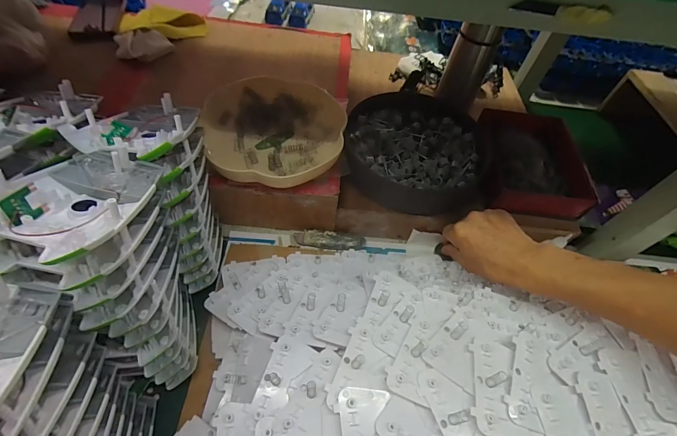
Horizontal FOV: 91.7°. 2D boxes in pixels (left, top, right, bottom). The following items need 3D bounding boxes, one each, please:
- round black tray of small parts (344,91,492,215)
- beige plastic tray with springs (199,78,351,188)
[{"bbox_3d":[0.118,-0.118,0.518,0.211,0.042,0.247,9,55,-1],"label":"round black tray of small parts"},{"bbox_3d":[-0.089,-0.128,0.468,0.189,0.032,0.196,-9,57,-13],"label":"beige plastic tray with springs"}]

